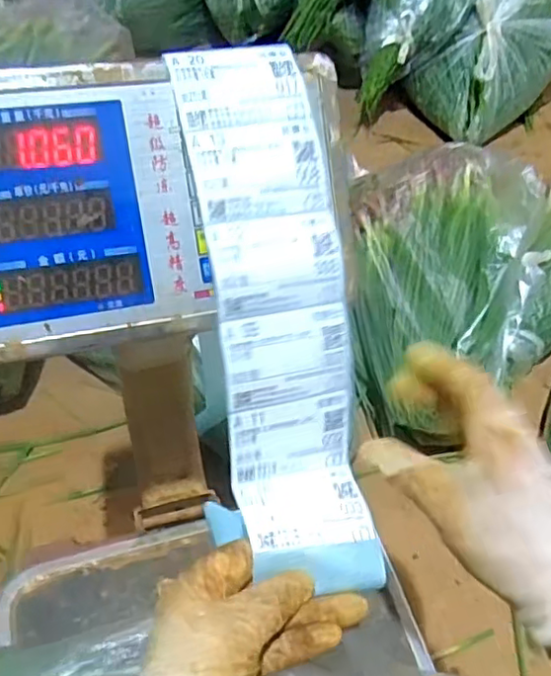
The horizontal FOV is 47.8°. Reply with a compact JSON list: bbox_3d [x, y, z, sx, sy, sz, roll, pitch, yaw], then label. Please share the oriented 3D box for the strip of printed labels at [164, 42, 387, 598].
[{"bbox_3d":[-0.002,-0.013,0.340,0.083,0.044,0.291,-10,94,-12],"label":"strip of printed labels"}]

